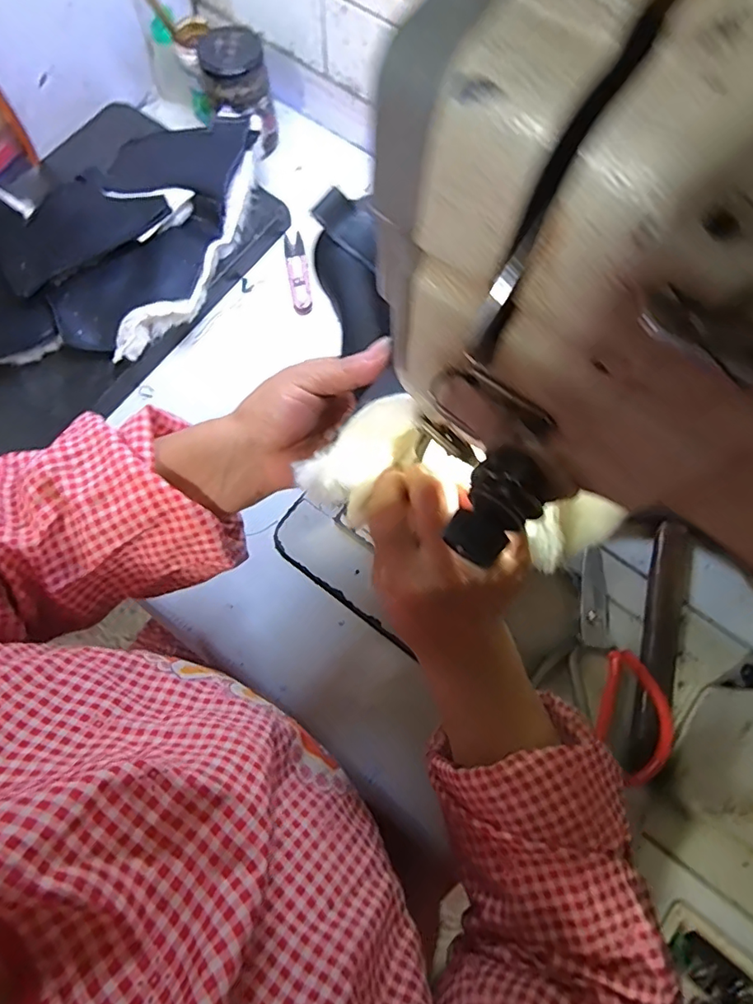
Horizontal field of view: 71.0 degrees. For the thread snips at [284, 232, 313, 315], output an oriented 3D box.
[{"bbox_3d":[-0.083,-0.244,0.556,0.021,0.007,0.105,-9,72,-4],"label":"thread snips"}]

